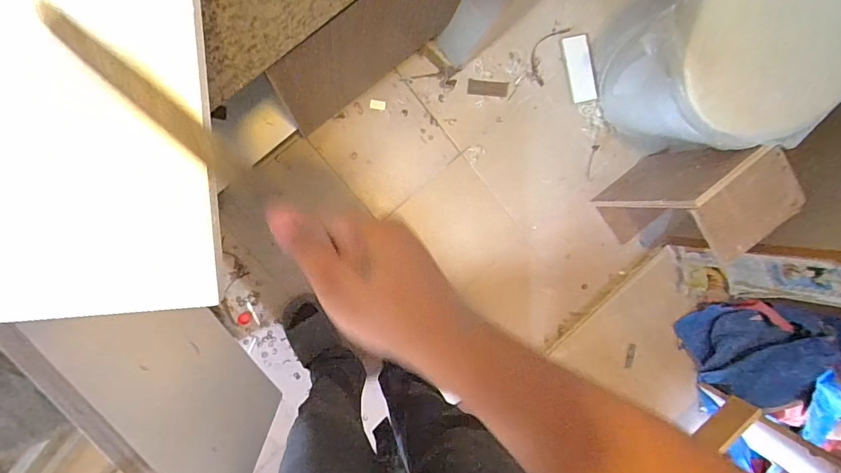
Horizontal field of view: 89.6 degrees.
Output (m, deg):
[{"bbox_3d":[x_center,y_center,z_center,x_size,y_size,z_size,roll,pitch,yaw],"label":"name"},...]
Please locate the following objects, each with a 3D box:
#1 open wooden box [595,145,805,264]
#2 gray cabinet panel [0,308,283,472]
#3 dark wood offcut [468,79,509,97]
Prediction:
[{"bbox_3d":[0.649,-0.092,1.053,0.228,0.393,0.177,-43,100,-5],"label":"open wooden box"},{"bbox_3d":[-0.395,0.241,0.726,0.028,0.449,0.356,-37,99,-6],"label":"gray cabinet panel"},{"bbox_3d":[0.187,-0.410,1.169,0.115,0.011,0.038,0,94,-10],"label":"dark wood offcut"}]

